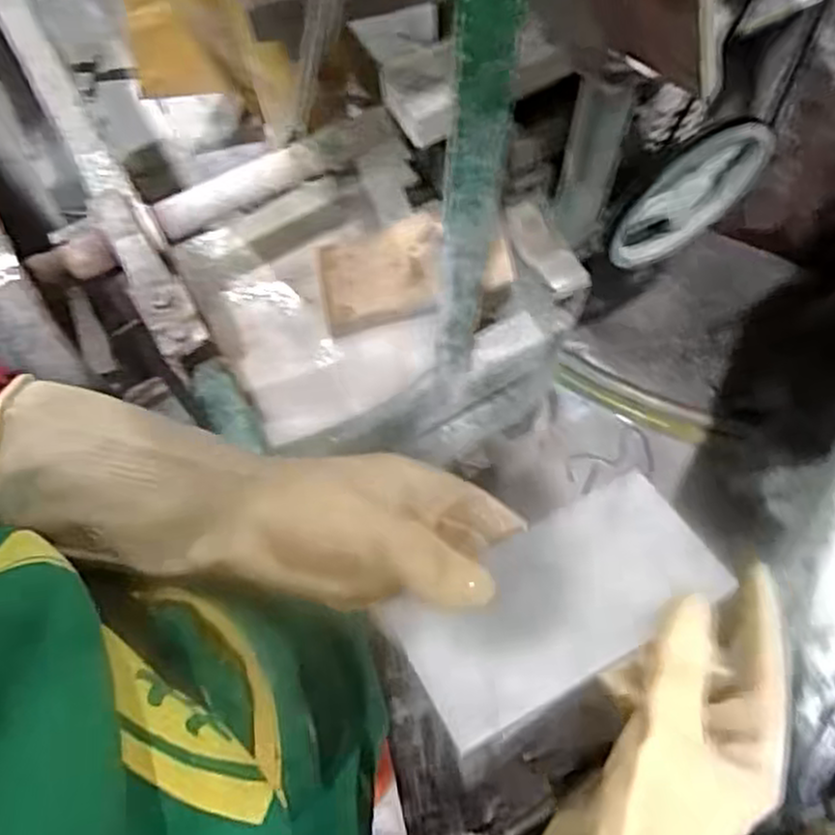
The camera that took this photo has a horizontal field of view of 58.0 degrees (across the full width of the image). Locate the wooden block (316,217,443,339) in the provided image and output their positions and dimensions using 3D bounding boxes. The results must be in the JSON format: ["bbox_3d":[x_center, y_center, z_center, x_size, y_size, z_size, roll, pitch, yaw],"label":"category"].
[{"bbox_3d":[-0.043,-0.176,0.948,0.159,0.029,0.119,-14,78,22],"label":"wooden block"}]

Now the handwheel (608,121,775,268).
[{"bbox_3d":[0.314,-0.255,0.872,0.209,0.203,0.022,-27,69,-10],"label":"handwheel"}]

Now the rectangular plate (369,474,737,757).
[{"bbox_3d":[0.065,0.086,0.353,0.148,0.011,0.074,-29,55,-9],"label":"rectangular plate"}]

